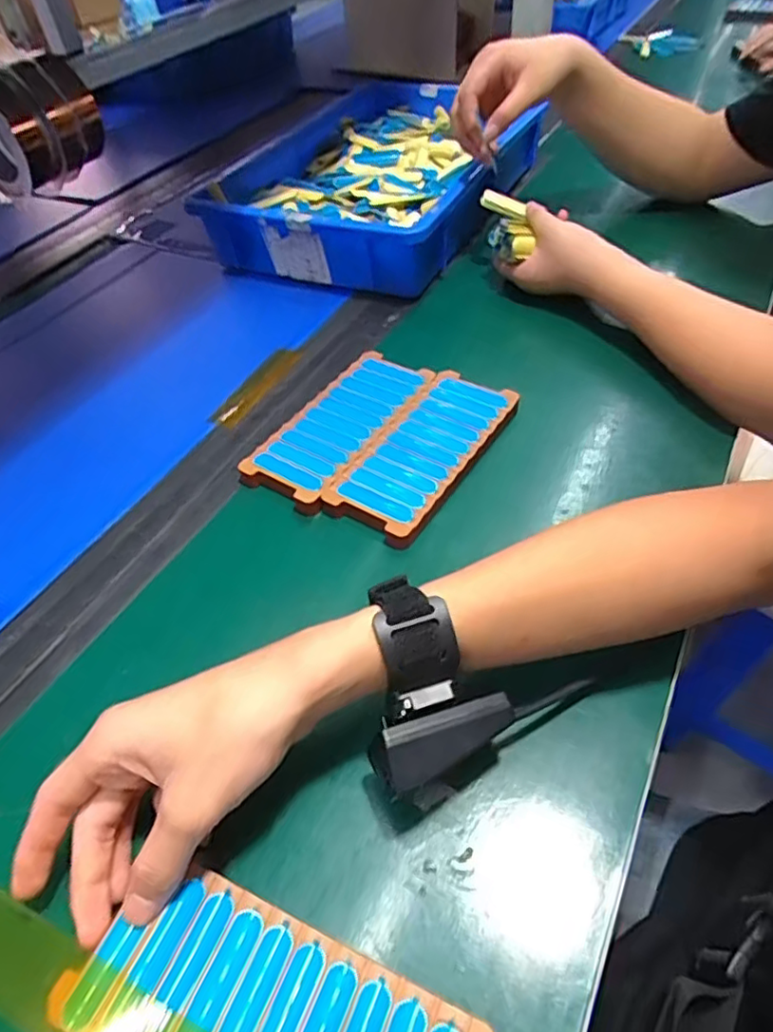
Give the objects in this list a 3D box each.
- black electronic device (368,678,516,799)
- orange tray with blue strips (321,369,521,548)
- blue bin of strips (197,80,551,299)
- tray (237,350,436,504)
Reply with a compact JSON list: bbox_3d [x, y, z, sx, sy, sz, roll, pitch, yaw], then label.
[{"bbox_3d":[0.025,0.099,0.289,0.070,0.017,0.032,-24,50,-15],"label":"black electronic device"},{"bbox_3d":[0.031,-0.050,0.478,0.074,0.022,0.171,26,56,26],"label":"orange tray with blue strips"},{"bbox_3d":[0.003,-0.411,0.762,0.299,0.098,0.444,15,52,18],"label":"blue bin of strips"},{"bbox_3d":[-0.035,-0.078,0.501,0.070,0.011,0.168,26,56,26],"label":"tray"}]

